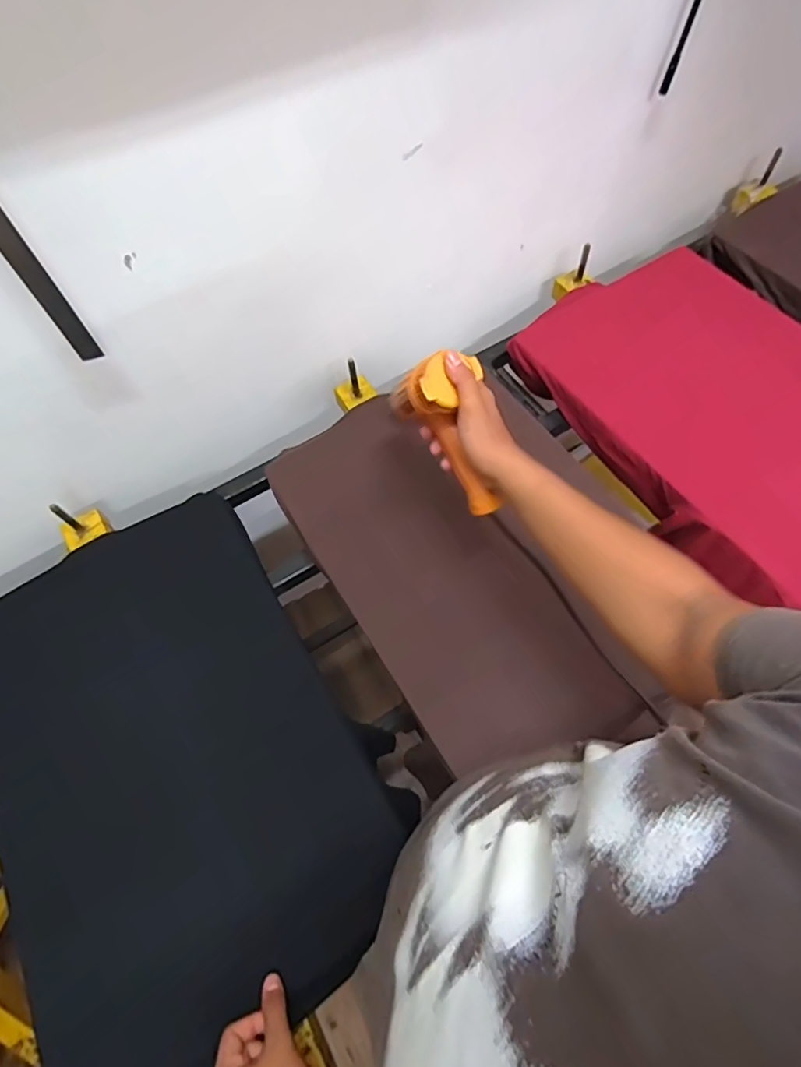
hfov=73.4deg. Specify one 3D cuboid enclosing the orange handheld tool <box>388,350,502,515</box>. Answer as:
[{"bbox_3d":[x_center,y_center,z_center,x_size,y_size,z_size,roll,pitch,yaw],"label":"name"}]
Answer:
[{"bbox_3d":[0.067,-0.110,0.606,0.079,0.073,0.179,-32,102,-13],"label":"orange handheld tool"}]

